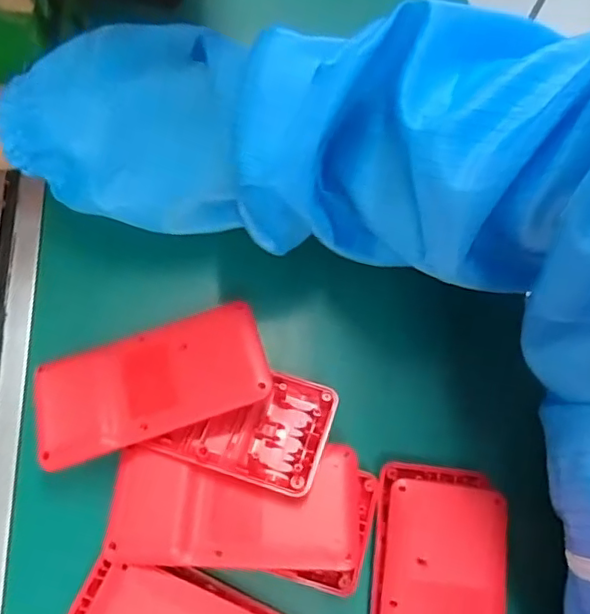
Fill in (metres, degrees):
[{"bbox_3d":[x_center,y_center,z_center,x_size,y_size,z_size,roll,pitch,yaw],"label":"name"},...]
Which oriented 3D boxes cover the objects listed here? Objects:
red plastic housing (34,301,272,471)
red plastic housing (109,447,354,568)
[{"bbox_3d":[-0.074,0.038,0.296,0.118,0.017,0.056,-17,75,-7],"label":"red plastic housing"},{"bbox_3d":[-0.028,0.098,0.280,0.118,0.009,0.054,1,74,-2],"label":"red plastic housing"}]

